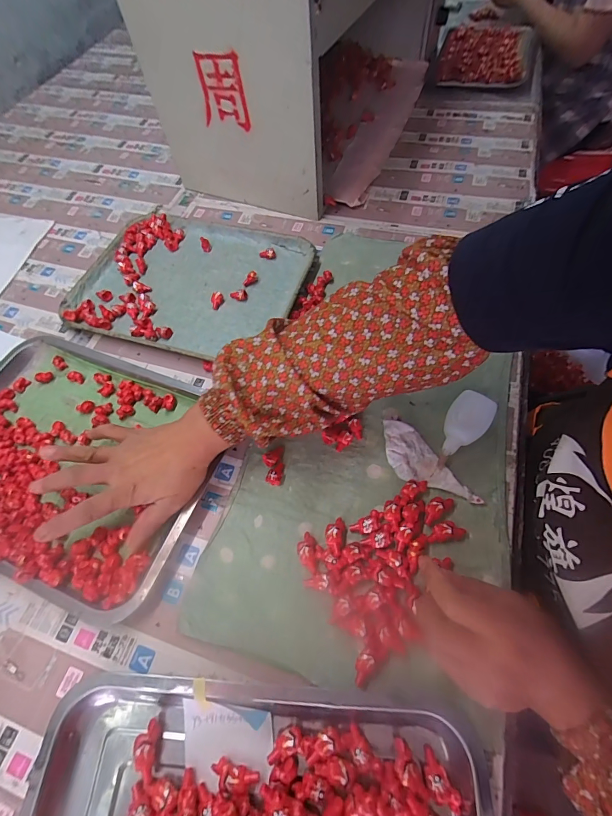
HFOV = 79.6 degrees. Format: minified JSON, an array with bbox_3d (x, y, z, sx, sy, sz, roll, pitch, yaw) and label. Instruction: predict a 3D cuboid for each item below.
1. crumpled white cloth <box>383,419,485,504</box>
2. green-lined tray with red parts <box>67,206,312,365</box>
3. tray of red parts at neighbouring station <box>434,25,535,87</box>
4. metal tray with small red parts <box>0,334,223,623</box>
[{"bbox_3d":[0.128,0.064,0.409,0.049,0.010,0.123,-31,64,-12],"label":"crumpled white cloth"},{"bbox_3d":[-0.172,-0.196,0.563,0.326,0.018,0.260,15,64,12],"label":"green-lined tray with red parts"},{"bbox_3d":[0.382,-0.755,0.785,0.181,0.035,0.232,16,64,12],"label":"tray of red parts at neighbouring station"},{"bbox_3d":[-0.287,0.051,0.439,0.365,0.027,0.259,19,65,13],"label":"metal tray with small red parts"}]

